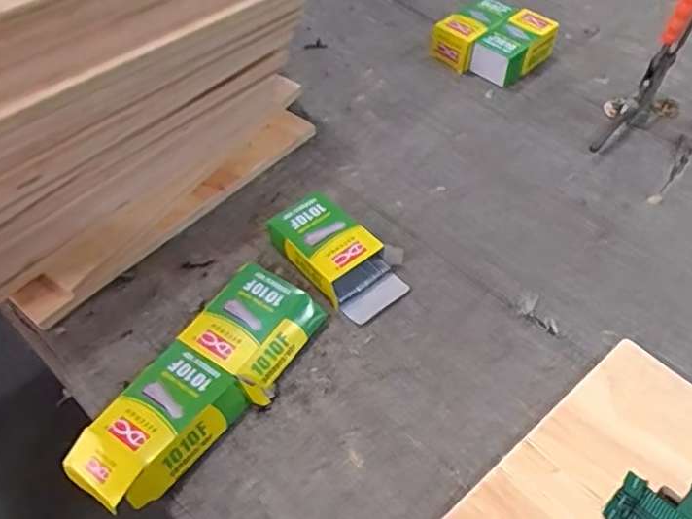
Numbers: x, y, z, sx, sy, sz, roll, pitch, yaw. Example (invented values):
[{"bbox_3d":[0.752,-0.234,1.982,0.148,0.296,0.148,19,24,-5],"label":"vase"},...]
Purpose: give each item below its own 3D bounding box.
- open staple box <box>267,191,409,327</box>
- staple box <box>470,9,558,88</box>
[{"bbox_3d":[-0.006,-0.008,0.632,0.096,0.036,0.157,-36,61,-24],"label":"open staple box"},{"bbox_3d":[0.246,-0.306,0.852,0.131,0.056,0.068,-35,60,-23],"label":"staple box"}]

